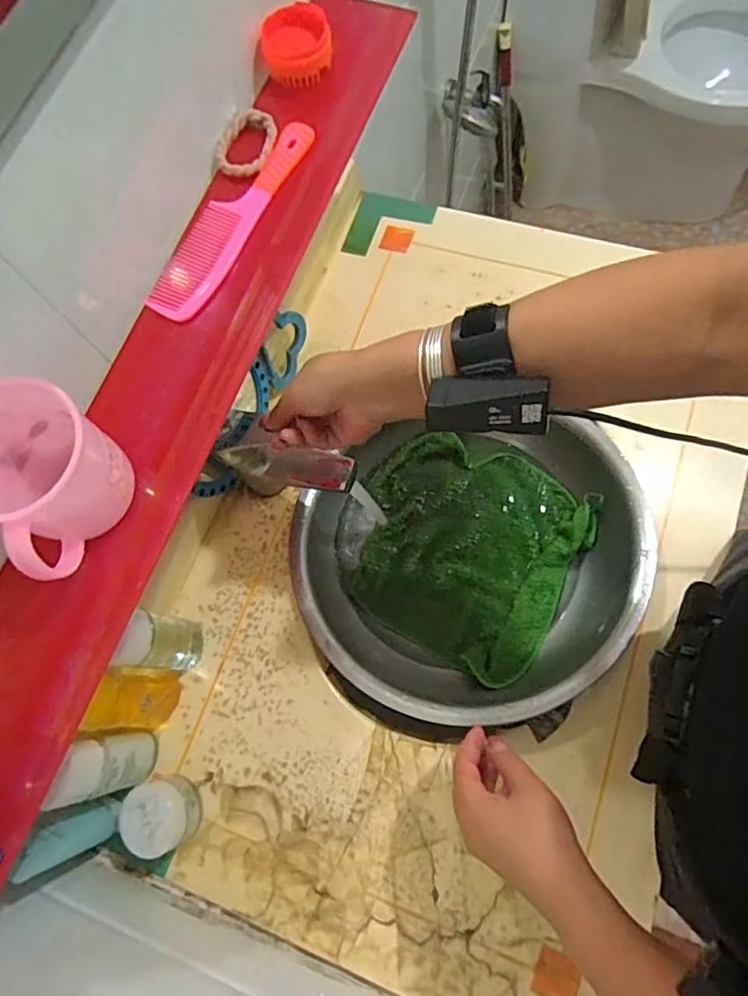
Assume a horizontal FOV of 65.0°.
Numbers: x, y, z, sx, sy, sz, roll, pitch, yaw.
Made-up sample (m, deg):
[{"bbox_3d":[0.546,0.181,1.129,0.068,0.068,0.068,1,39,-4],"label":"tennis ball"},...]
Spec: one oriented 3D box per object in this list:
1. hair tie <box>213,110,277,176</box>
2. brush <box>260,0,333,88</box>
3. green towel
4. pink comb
[{"bbox_3d":[-0.105,-0.294,0.483,0.047,0.008,0.065,11,73,5],"label":"hair tie"},{"bbox_3d":[-0.065,-0.384,0.496,0.057,0.033,0.048,-7,72,0],"label":"brush"},{"bbox_3d":[0.098,0.048,0.646,0.233,0.043,0.233,29,76,11],"label":"green towel"},{"bbox_3d":[-0.114,-0.225,0.469,0.043,0.006,0.196,29,79,4],"label":"pink comb"}]

